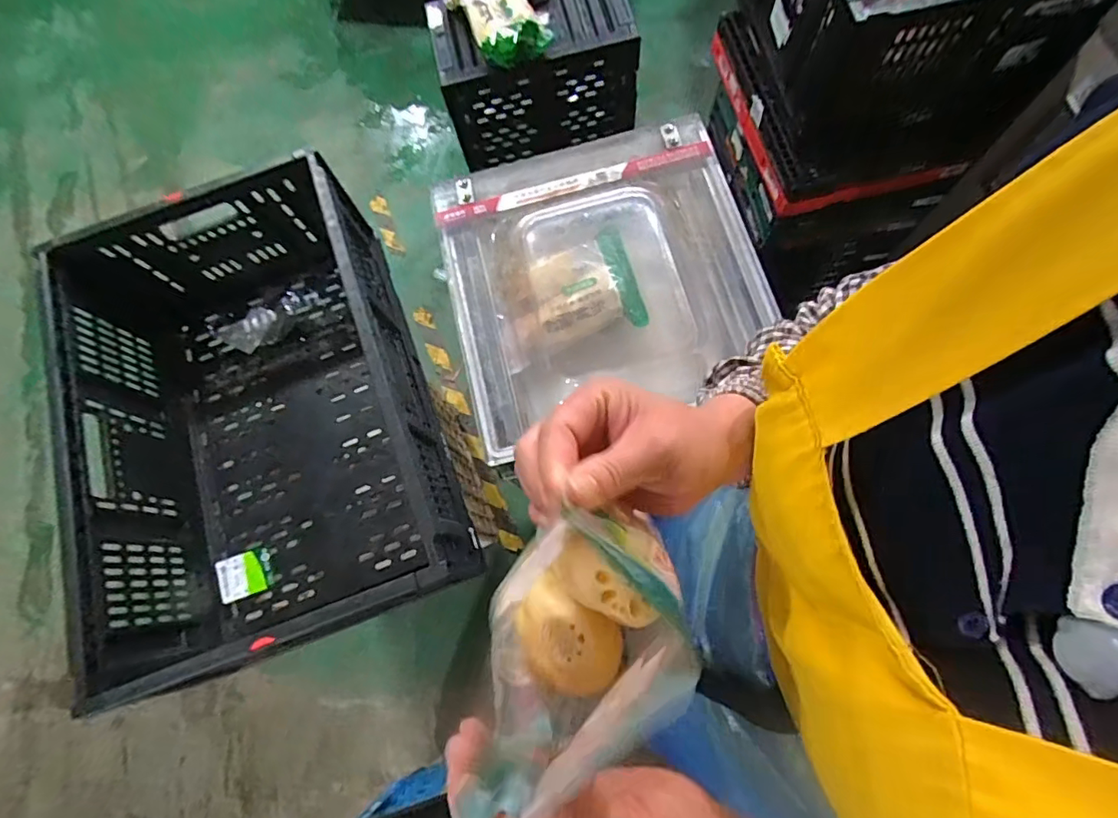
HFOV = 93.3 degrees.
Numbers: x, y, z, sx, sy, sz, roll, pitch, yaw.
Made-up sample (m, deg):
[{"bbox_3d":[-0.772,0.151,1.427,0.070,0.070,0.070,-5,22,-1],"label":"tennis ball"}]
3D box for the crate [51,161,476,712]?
[{"bbox_3d":[-0.404,0.000,0.740,0.409,0.235,0.617,-24,73,-2],"label":"crate"}]

